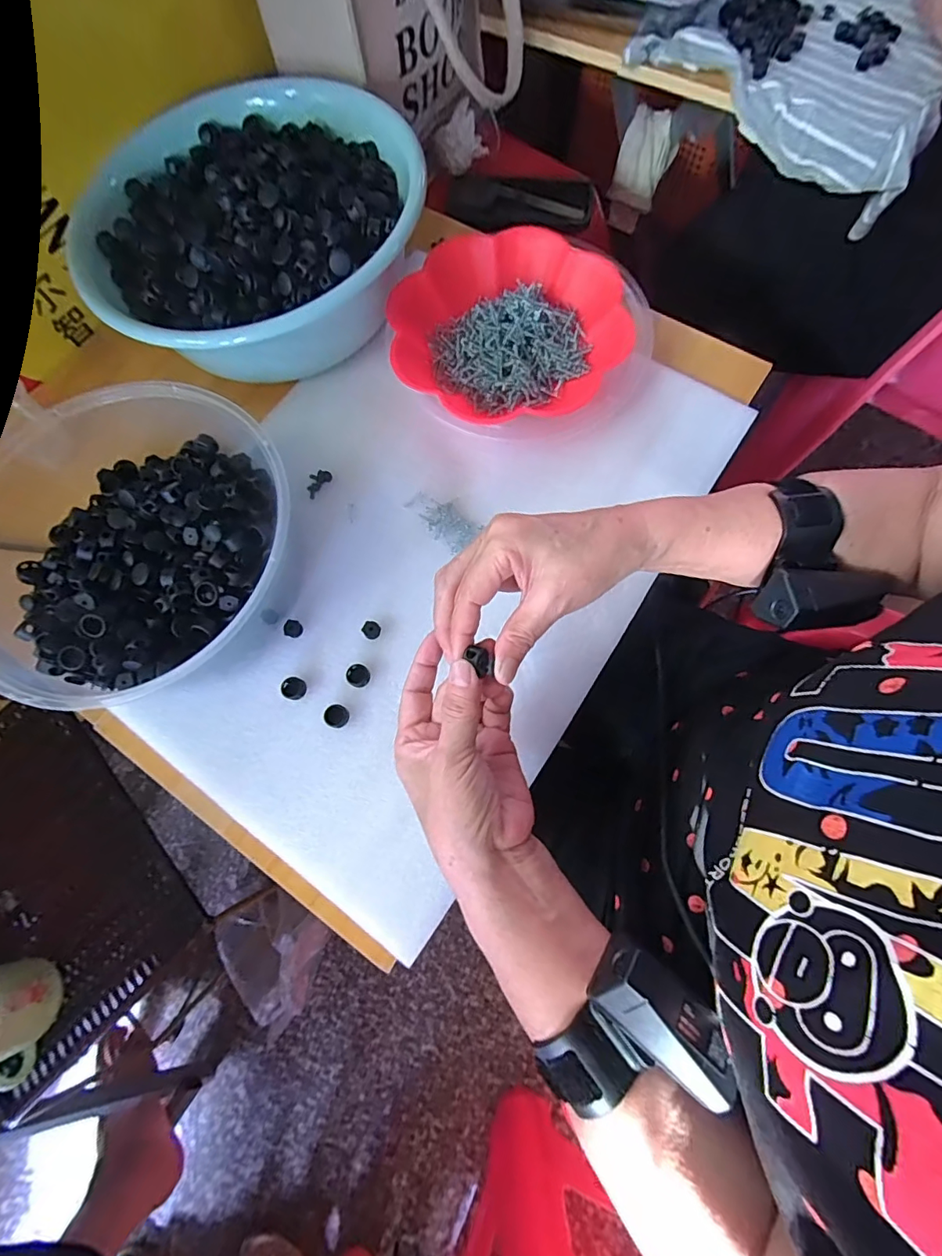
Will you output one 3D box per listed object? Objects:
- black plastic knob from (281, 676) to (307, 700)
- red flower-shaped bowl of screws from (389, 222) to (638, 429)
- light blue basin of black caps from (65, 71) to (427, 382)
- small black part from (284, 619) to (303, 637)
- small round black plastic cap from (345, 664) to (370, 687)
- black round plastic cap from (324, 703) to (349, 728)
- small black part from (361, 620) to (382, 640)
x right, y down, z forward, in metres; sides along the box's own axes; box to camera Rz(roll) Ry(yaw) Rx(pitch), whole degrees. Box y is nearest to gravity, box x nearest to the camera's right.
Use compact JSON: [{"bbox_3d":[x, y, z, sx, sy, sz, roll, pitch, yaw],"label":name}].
[{"bbox_3d":[-0.142,0.048,0.391,0.019,0.009,0.017,24,76,9],"label":"black plastic knob"},{"bbox_3d":[0.033,-0.266,0.444,0.205,0.053,0.180,-4,74,1],"label":"red flower-shaped bowl of screws"},{"bbox_3d":[-0.192,-0.347,0.438,0.267,0.084,0.273,-1,74,2],"label":"light blue basin of black caps"},{"bbox_3d":[-0.146,0.000,0.401,0.015,0.004,0.014,-1,74,2],"label":"small black part"},{"bbox_3d":[-0.090,0.038,0.390,0.017,0.009,0.017,-1,74,2],"label":"small round black plastic cap"},{"bbox_3d":[-0.105,0.069,0.384,0.017,0.011,0.017,-1,74,2],"label":"black round plastic cap"},{"bbox_3d":[-0.081,0.001,0.399,0.014,0.010,0.014,-1,74,2],"label":"small black part"}]

